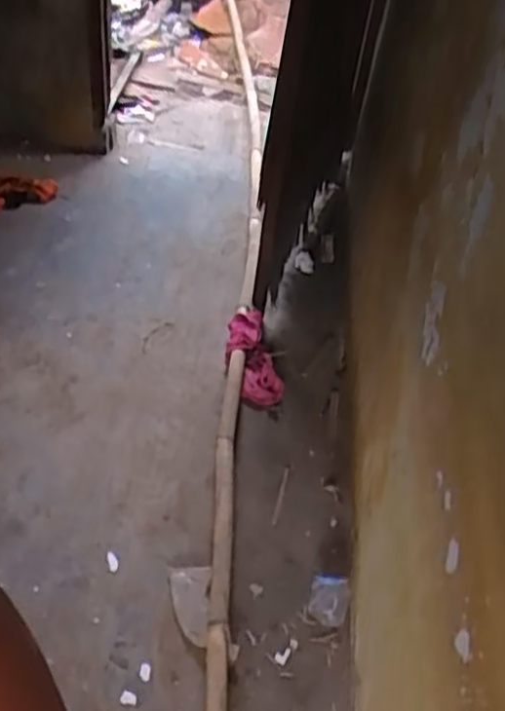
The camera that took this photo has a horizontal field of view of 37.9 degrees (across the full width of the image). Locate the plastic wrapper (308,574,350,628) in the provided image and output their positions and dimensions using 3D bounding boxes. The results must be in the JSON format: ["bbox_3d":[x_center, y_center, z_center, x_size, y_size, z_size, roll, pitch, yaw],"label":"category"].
[{"bbox_3d":[0.158,0.500,1.514,0.076,0.020,0.105,14,45,6],"label":"plastic wrapper"}]

